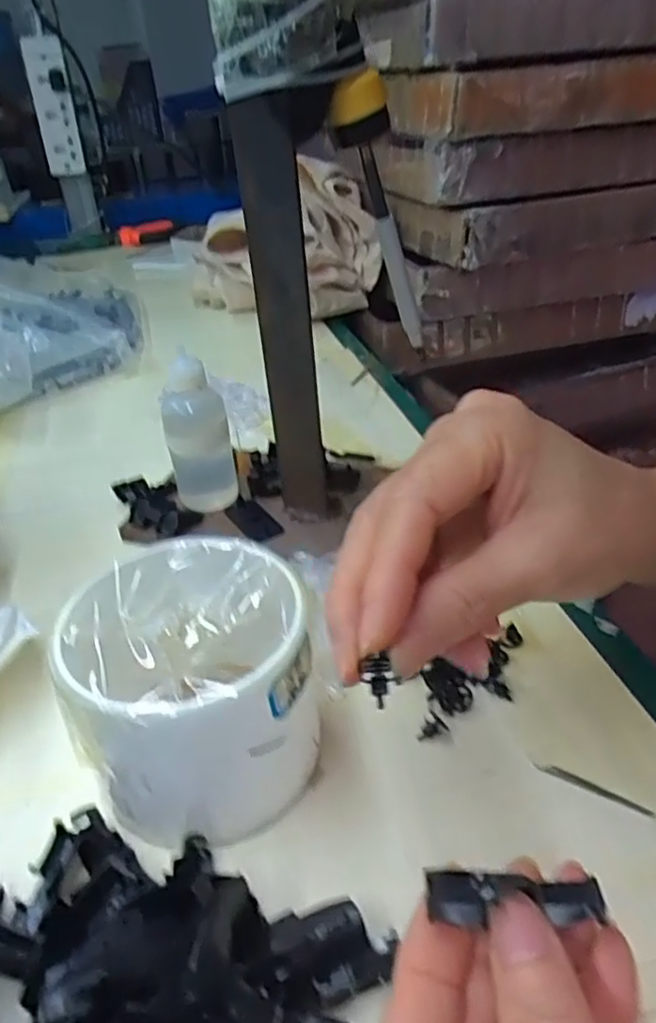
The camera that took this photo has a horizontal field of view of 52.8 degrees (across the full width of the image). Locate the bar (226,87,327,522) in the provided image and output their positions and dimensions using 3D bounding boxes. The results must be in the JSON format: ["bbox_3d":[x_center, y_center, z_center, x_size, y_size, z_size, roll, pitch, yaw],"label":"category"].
[{"bbox_3d":[-0.020,-0.080,0.319,0.030,0.203,0.018,-2,34,0],"label":"bar"}]

